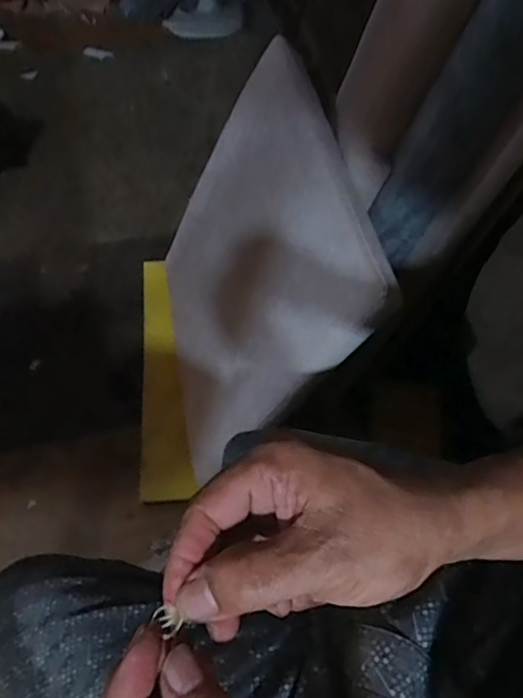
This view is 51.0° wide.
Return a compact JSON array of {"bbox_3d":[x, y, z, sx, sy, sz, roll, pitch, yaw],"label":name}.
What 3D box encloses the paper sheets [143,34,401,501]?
[{"bbox_3d":[-0.079,-0.142,1.186,0.098,0.782,0.724,8,55,-28],"label":"paper sheets"}]

